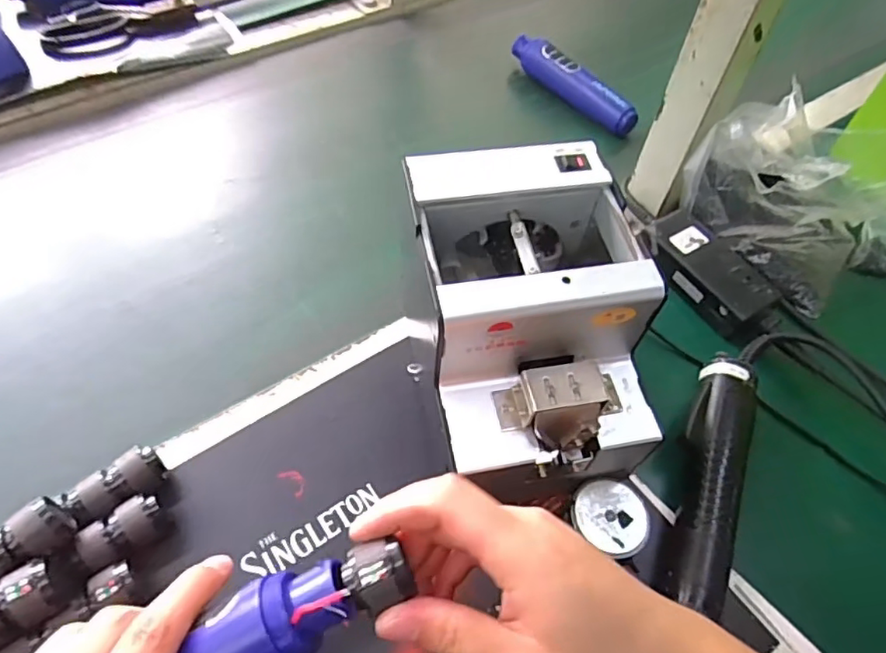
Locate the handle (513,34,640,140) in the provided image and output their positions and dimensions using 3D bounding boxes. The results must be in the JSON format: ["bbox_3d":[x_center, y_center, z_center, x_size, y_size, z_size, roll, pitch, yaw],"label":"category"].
[{"bbox_3d":[0.140,-0.267,0.639,0.026,0.035,0.170,-34,63,-24],"label":"handle"}]

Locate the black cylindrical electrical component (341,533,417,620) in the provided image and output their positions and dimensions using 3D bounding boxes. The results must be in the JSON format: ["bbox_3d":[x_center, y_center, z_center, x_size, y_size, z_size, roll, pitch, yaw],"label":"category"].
[{"bbox_3d":[-0.028,0.105,0.245,0.028,0.018,0.025,-16,57,-14],"label":"black cylindrical electrical component"}]

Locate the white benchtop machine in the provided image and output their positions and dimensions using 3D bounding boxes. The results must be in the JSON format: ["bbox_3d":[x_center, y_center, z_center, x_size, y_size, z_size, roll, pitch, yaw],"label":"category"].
[{"bbox_3d":[0.053,-0.005,0.363,0.123,0.119,0.177,-10,56,-10],"label":"white benchtop machine"}]

